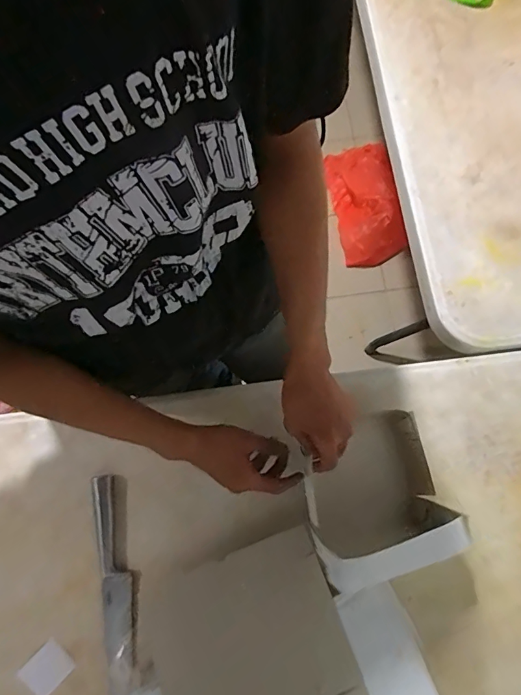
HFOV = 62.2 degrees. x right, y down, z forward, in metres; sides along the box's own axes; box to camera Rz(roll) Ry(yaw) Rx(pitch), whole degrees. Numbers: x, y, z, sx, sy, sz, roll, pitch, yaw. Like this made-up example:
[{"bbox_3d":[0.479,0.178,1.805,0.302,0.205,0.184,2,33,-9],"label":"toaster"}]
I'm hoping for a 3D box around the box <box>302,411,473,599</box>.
[{"bbox_3d":[0.148,0.188,0.571,0.181,0.130,0.169,-16,78,-3],"label":"box"}]

